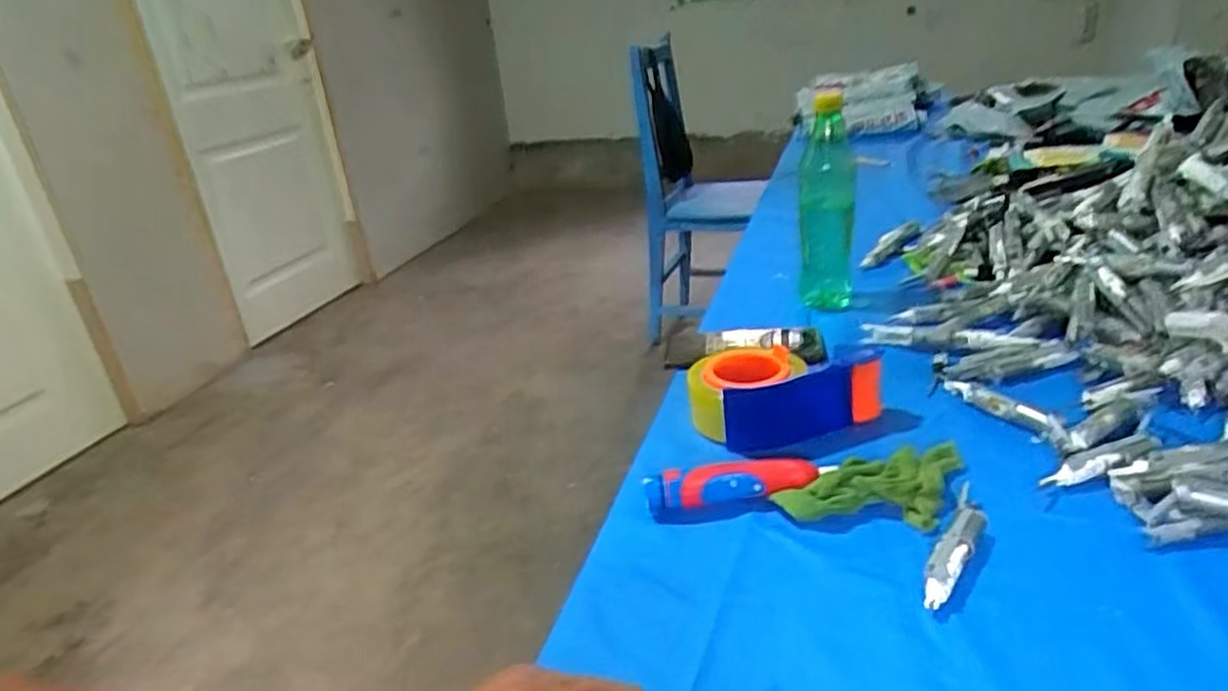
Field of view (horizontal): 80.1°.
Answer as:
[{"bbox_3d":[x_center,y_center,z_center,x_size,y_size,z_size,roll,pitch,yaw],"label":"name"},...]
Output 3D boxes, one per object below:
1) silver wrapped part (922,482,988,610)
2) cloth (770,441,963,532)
[{"bbox_3d":[0.224,0.131,0.478,0.021,0.015,0.117,12,31,35],"label":"silver wrapped part"},{"bbox_3d":[0.200,0.105,0.531,0.147,0.023,0.065,-12,25,-12],"label":"cloth"}]

